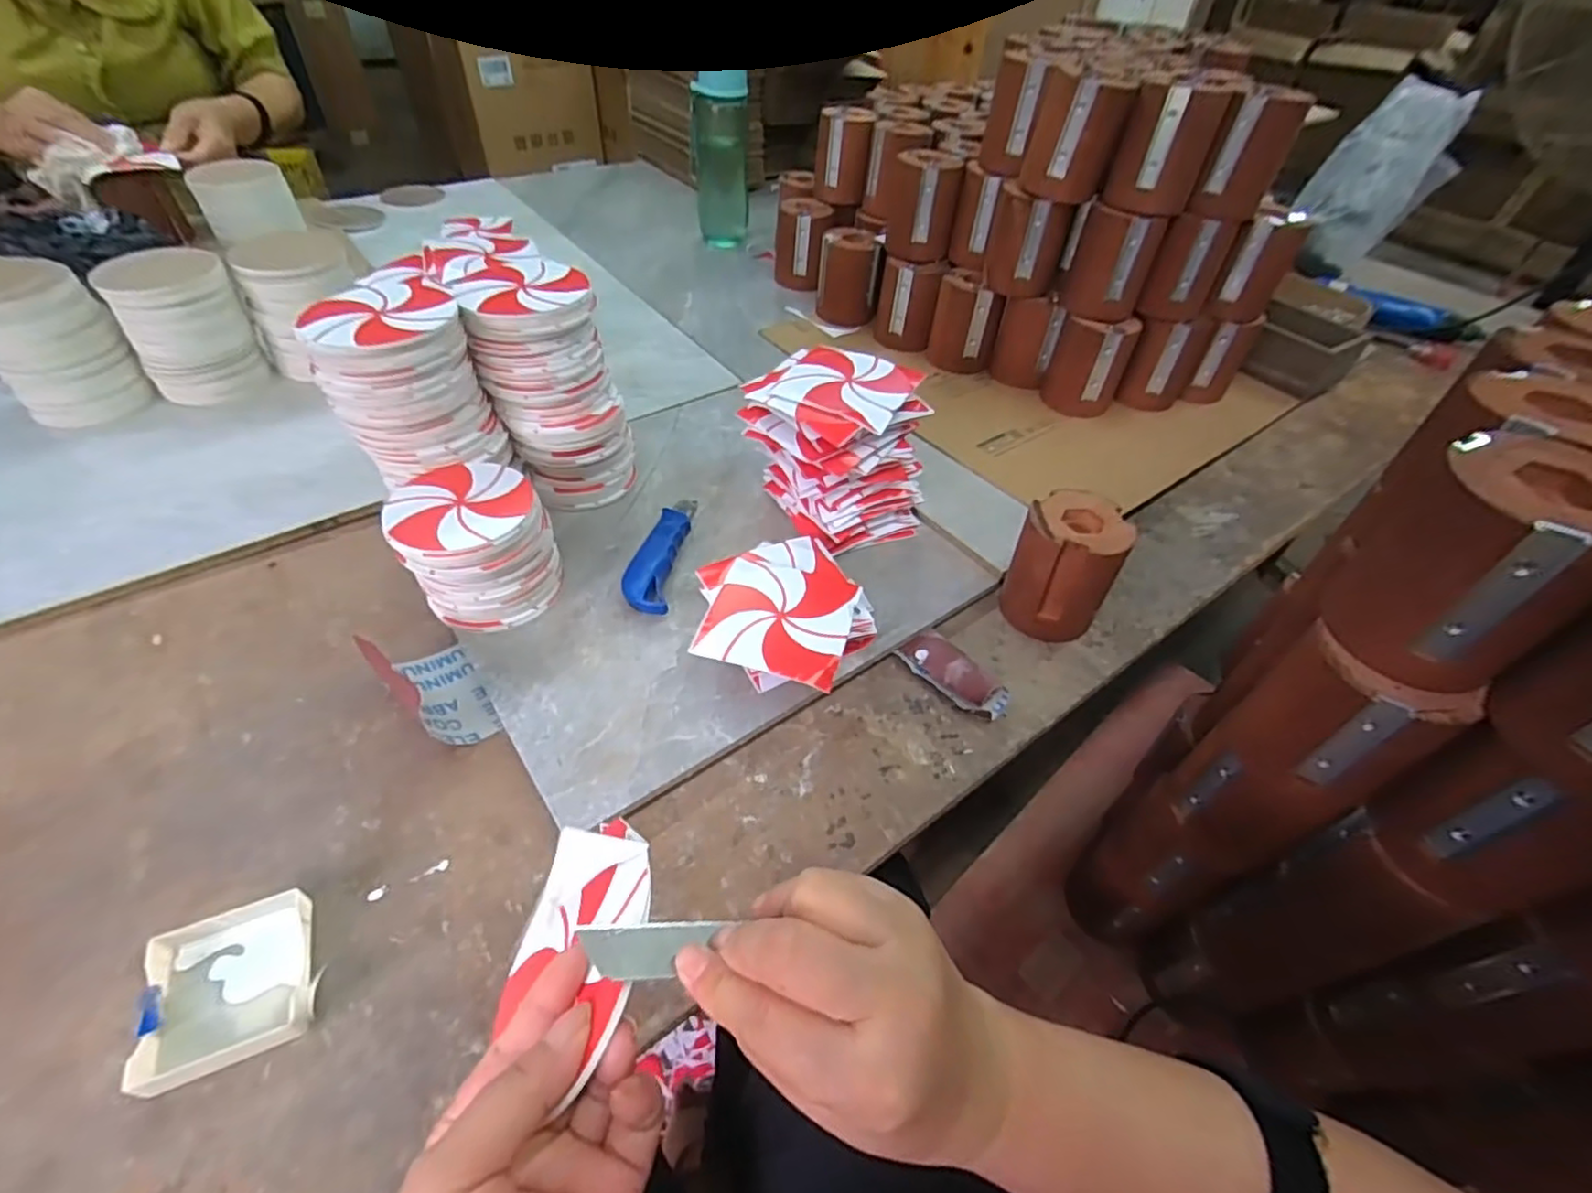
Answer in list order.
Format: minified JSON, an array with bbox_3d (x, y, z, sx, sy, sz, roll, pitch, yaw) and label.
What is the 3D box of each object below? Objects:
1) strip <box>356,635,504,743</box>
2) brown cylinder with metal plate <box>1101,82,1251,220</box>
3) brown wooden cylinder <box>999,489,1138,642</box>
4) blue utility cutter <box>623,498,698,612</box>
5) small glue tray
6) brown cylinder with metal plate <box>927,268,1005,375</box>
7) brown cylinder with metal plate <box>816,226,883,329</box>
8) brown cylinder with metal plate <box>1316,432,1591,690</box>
[{"bbox_3d":[-0.254,0.057,0.472,0.097,0.063,0.054,37,55,26],"label":"strip"},{"bbox_3d":[0.370,-0.448,0.662,0.084,0.098,0.094,25,51,17],"label":"brown cylinder with metal plate"},{"bbox_3d":[0.218,-0.025,0.545,0.076,0.097,0.074,29,52,20],"label":"brown wooden cylinder"},{"bbox_3d":[-0.116,-0.041,0.574,0.038,0.024,0.151,5,48,0],"label":"blue utility cutter"},{"bbox_3d":[-0.300,0.205,0.354,0.073,0.018,0.077,-17,51,-19],"label":"small glue tray"},{"bbox_3d":[0.206,-0.336,0.815,0.075,0.095,0.071,6,48,1],"label":"brown cylinder with metal plate"},{"bbox_3d":[0.066,-0.421,0.886,0.073,0.099,0.070,-7,49,-11],"label":"brown cylinder with metal plate"},{"bbox_3d":[0.326,-0.016,0.323,0.074,0.099,0.080,-29,56,-27],"label":"brown cylinder with metal plate"}]

